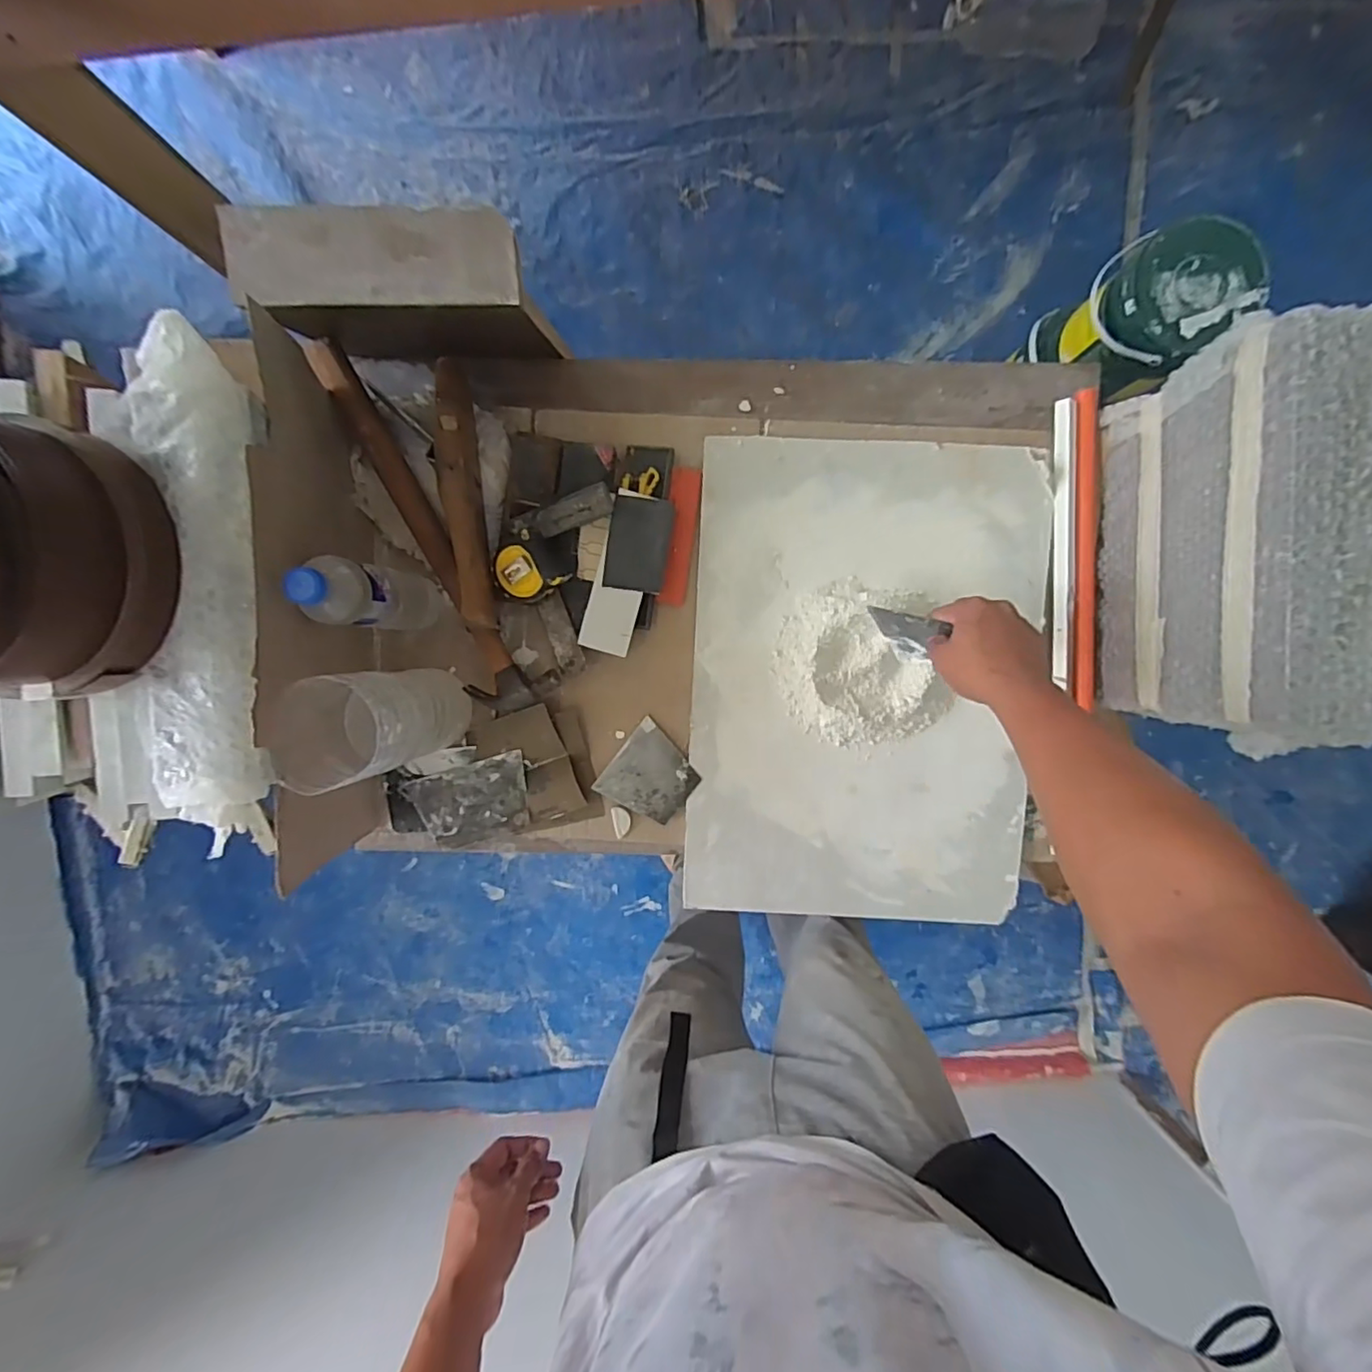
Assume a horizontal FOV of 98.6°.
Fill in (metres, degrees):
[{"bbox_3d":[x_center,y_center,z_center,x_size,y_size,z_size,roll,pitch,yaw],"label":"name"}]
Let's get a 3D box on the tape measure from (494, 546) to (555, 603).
[{"bbox_3d":[-0.184,-0.121,0.656,0.051,0.044,0.061,-23,94,2],"label":"tape measure"}]

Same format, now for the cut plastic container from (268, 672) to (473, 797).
[{"bbox_3d":[-0.304,0.034,0.596,0.104,0.221,0.090,-13,94,1],"label":"cut plastic container"}]

